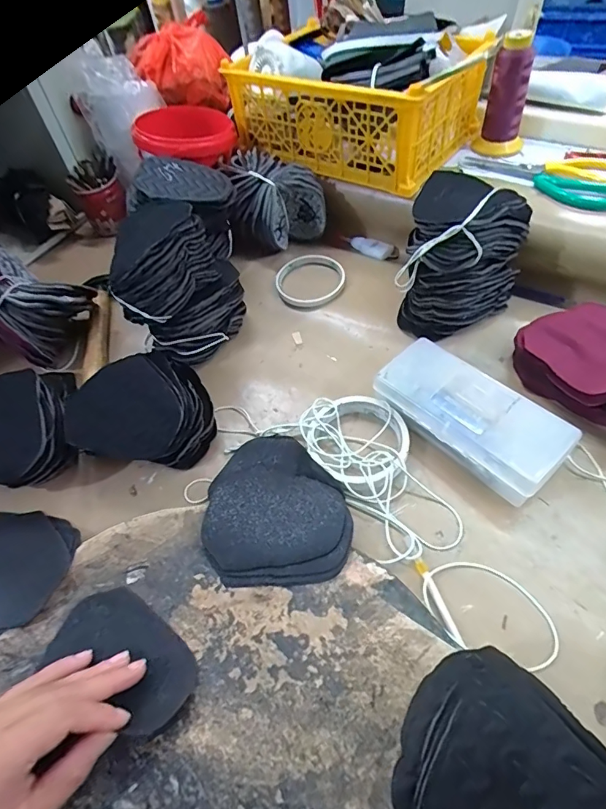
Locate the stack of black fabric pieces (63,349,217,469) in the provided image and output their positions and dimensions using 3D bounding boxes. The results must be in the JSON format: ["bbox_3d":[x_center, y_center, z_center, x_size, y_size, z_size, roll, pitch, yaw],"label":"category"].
[{"bbox_3d":[-0.150,0.011,0.430,0.125,0.069,0.112,-23,53,-14],"label":"stack of black fabric pieces"}]

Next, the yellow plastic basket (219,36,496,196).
[{"bbox_3d":[0.073,-0.388,0.587,0.296,0.114,0.180,27,60,25],"label":"yellow plastic basket"}]

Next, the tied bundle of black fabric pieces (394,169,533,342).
[{"bbox_3d":[0.162,-0.148,0.482,0.115,0.132,0.112,20,55,20],"label":"tied bundle of black fabric pieces"}]

